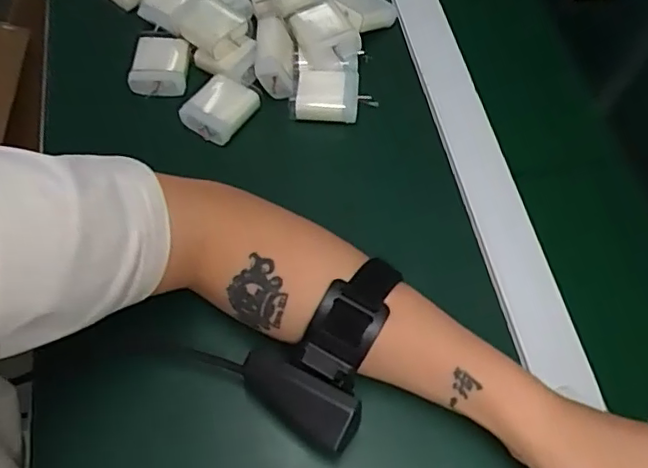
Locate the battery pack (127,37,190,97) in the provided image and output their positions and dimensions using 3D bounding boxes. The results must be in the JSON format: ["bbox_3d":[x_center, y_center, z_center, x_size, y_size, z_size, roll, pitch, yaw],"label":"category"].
[{"bbox_3d":[-0.129,-0.135,0.462,0.043,0.021,0.049,3,61,0],"label":"battery pack"}]

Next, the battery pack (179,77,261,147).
[{"bbox_3d":[-0.079,-0.096,0.444,0.038,0.020,0.052,31,65,15],"label":"battery pack"}]

